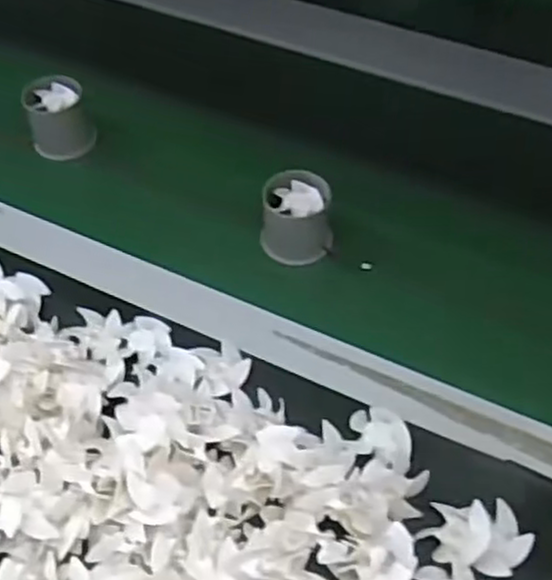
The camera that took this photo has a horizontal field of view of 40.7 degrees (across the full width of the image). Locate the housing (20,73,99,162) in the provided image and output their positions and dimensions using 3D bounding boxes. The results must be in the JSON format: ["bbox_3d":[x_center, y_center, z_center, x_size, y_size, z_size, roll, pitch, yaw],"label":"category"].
[{"bbox_3d":[-0.191,-0.153,0.661,0.052,0.054,0.049,-1,53,2],"label":"housing"}]

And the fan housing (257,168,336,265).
[{"bbox_3d":[0.017,-0.057,0.581,0.052,0.052,0.055,-1,53,2],"label":"fan housing"}]

